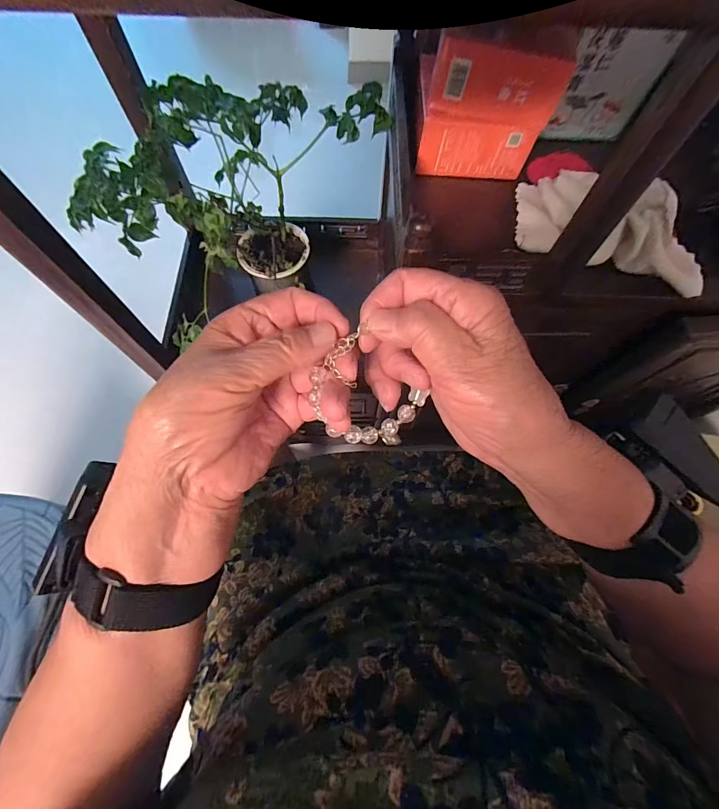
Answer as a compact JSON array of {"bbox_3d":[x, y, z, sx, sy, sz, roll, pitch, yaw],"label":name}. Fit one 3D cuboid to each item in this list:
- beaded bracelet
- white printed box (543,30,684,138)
[{"bbox_3d":[0.005,-0.002,0.200,0.054,0.050,0.043,25,70,8],"label":"beaded bracelet"},{"bbox_3d":[0.282,-0.360,0.434,0.098,0.106,0.014,7,68,1],"label":"white printed box"}]

